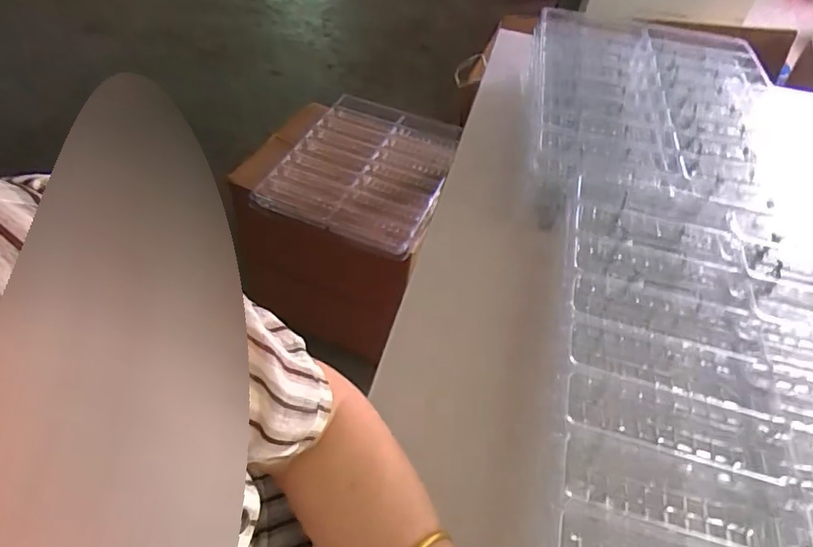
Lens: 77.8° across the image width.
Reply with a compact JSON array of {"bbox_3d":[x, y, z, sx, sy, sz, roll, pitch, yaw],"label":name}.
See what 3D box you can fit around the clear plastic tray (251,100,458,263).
[{"bbox_3d":[-0.102,-0.242,1.130,0.359,0.039,0.431,17,54,8],"label":"clear plastic tray"}]

